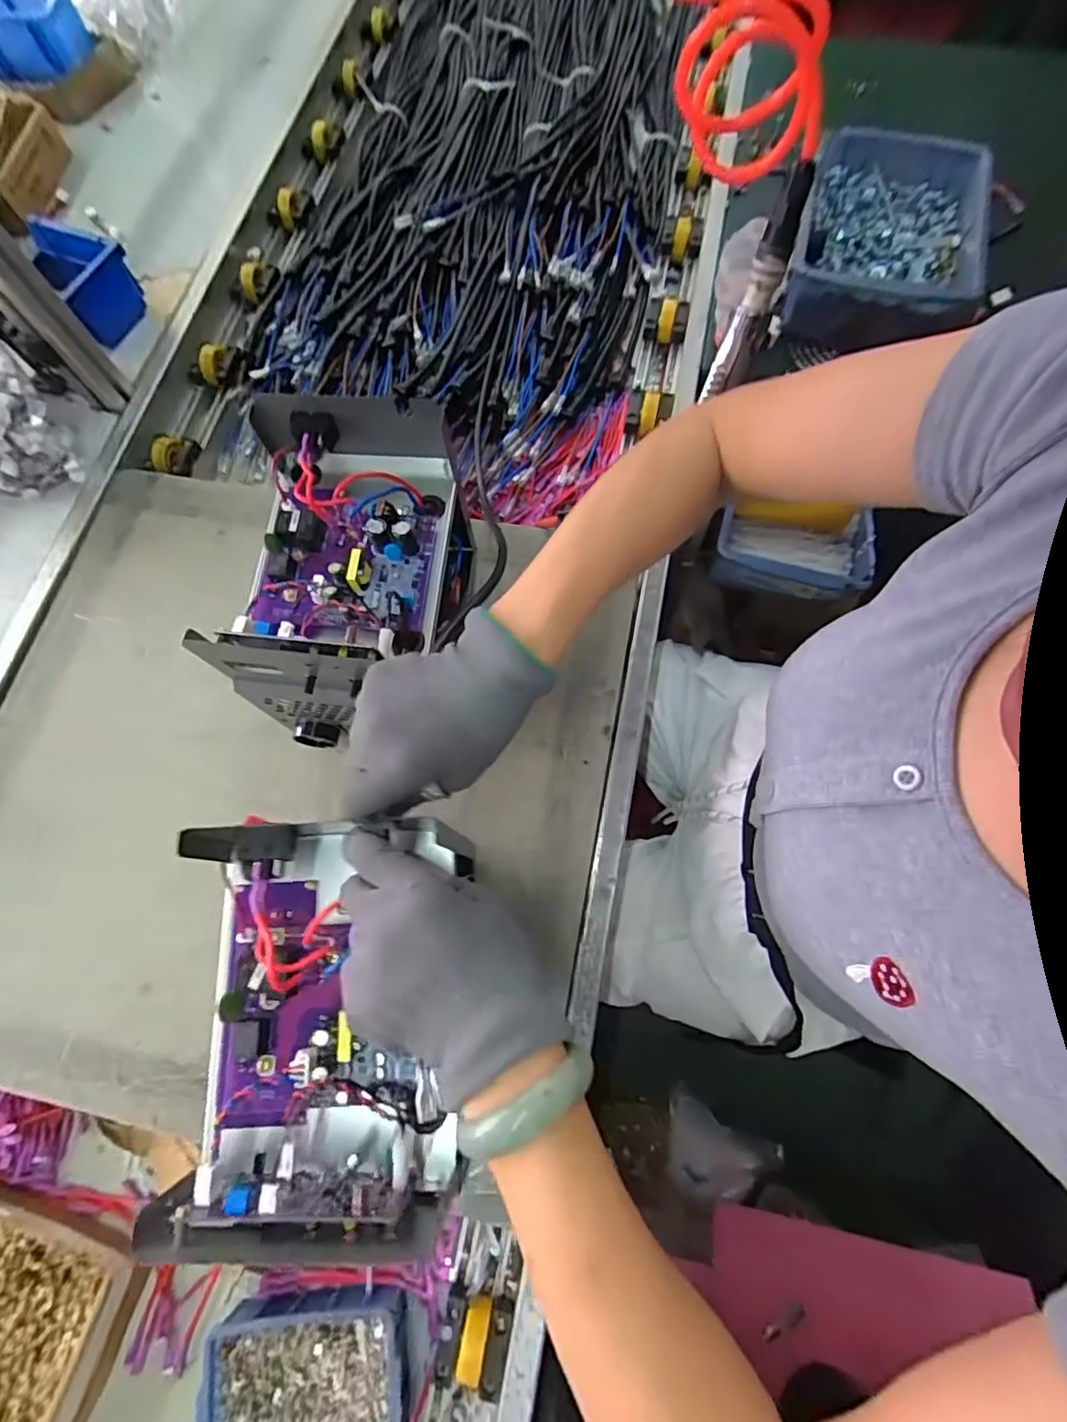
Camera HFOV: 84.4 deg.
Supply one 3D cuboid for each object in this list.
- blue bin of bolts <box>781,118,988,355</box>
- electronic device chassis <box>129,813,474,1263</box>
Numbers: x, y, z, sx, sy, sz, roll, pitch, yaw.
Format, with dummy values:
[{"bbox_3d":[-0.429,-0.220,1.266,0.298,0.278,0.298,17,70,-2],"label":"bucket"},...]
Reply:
[{"bbox_3d":[0.394,-0.519,0.661,0.184,0.081,0.234,12,73,6],"label":"blue bin of bolts"},{"bbox_3d":[-0.121,0.172,0.342,0.145,0.084,0.211,1,72,3],"label":"electronic device chassis"}]

